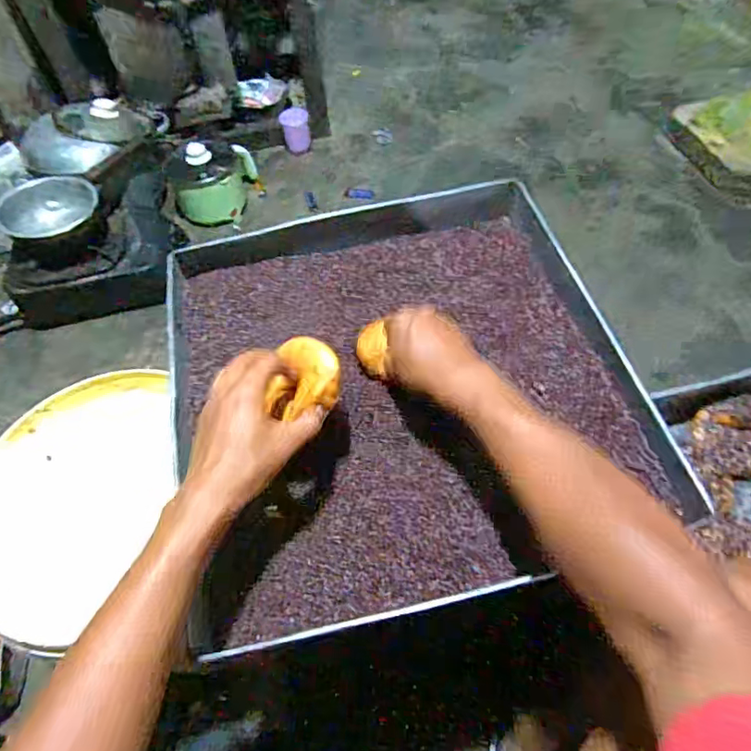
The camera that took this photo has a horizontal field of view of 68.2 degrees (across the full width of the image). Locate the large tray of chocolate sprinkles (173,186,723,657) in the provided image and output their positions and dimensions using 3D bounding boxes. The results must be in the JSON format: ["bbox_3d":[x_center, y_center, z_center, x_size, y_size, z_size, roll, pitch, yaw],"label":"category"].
[{"bbox_3d":[0.021,-0.022,0.592,0.455,0.066,0.496,-12,56,-4],"label":"large tray of chocolate sprinkles"}]

